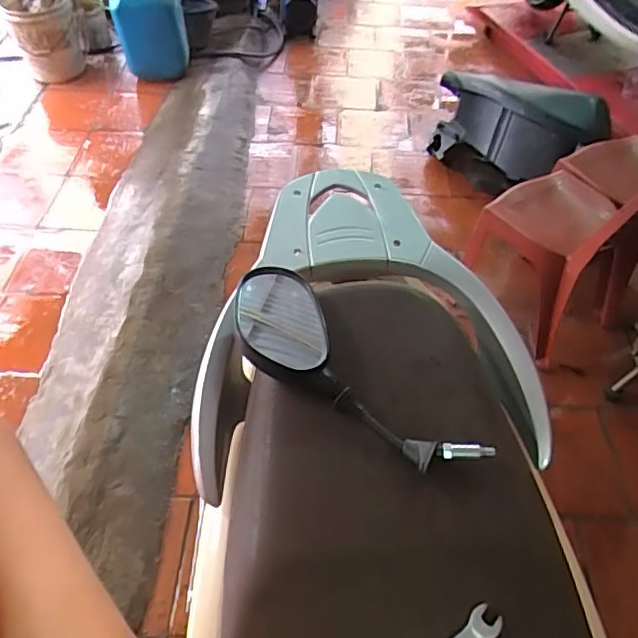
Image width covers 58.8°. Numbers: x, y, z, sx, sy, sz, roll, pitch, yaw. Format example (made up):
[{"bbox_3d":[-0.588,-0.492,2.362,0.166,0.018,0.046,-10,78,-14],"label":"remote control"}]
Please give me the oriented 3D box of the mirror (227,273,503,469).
[{"bbox_3d":[0.019,0.054,0.546,0.096,0.045,0.292,-36,59,-28],"label":"mirror"}]

